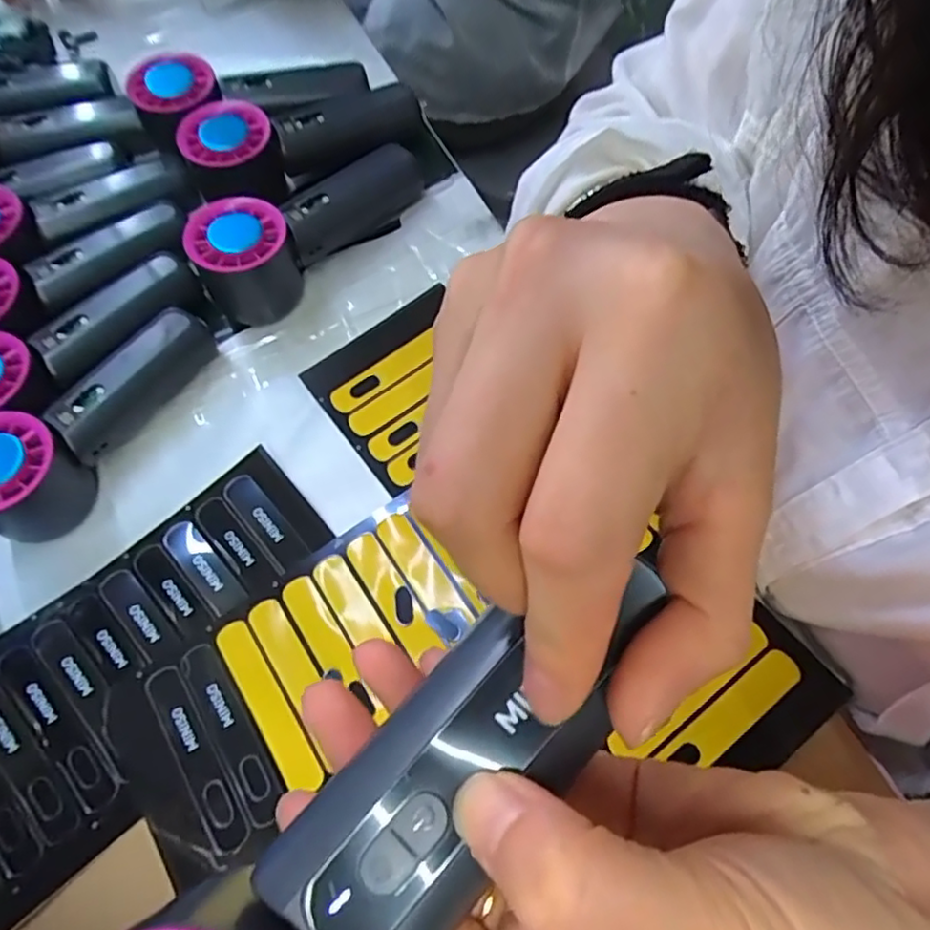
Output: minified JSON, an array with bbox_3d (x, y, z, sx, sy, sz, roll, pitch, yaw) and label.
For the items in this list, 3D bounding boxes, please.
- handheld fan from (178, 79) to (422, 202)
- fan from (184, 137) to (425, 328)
[{"bbox_3d":[-0.108,-0.221,0.435,0.169,0.060,0.050,-28,67,-25],"label":"handheld fan"},{"bbox_3d":[-0.095,-0.156,0.395,0.158,0.058,0.051,-44,70,-10],"label":"fan"}]

